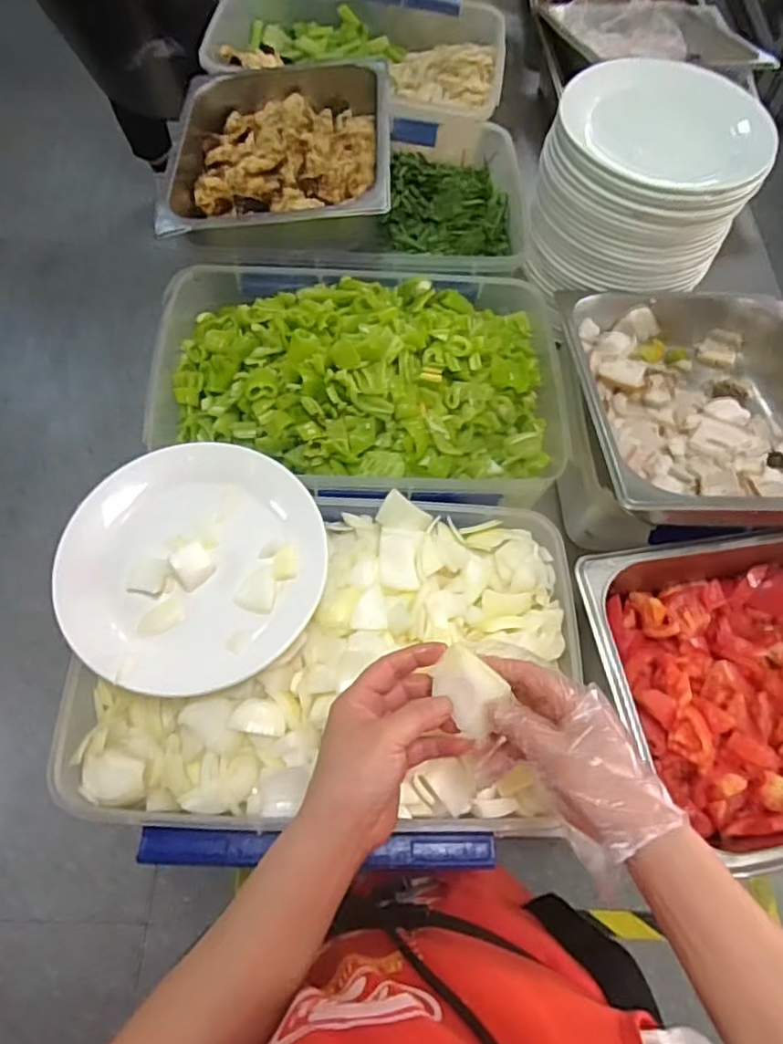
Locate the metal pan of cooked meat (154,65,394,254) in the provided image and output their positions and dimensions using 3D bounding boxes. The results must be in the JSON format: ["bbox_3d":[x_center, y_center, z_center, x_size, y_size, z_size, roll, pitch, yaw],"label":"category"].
[{"bbox_3d":[-0.145,-0.496,0.831,0.276,0.090,0.357,1,65,-3],"label":"metal pan of cooked meat"}]

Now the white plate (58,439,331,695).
[{"bbox_3d":[-0.181,0.035,0.578,0.226,0.031,0.239,1,65,-3],"label":"white plate"}]

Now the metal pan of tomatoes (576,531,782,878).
[{"bbox_3d":[0.368,0.155,0.612,0.344,0.113,0.282,-8,66,-7],"label":"metal pan of tomatoes"}]

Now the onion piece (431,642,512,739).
[{"bbox_3d":[0.052,0.114,0.433,0.054,0.021,0.040,43,70,15],"label":"onion piece"}]

